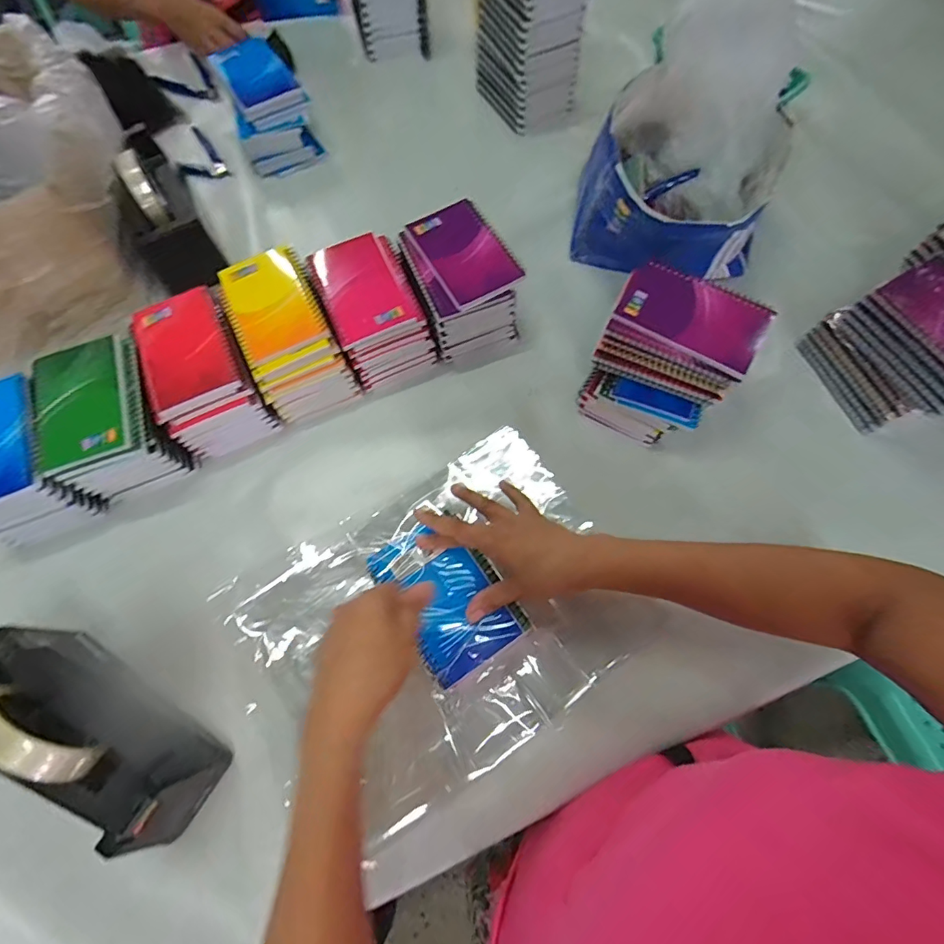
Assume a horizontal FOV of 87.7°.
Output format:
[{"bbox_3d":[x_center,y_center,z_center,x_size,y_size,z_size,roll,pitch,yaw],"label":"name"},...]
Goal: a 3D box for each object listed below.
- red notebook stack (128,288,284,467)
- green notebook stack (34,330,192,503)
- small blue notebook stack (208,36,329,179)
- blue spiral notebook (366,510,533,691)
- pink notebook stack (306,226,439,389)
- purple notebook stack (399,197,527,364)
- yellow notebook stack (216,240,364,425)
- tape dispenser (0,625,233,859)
[{"bbox_3d":[-0.281,-0.104,0.519,0.091,0.087,0.146,-23,71,-9],"label":"red notebook stack"},{"bbox_3d":[-0.362,-0.056,0.496,0.100,0.086,0.145,-26,71,-9],"label":"green notebook stack"},{"bbox_3d":[-0.282,-0.493,0.666,0.101,0.081,0.153,-29,71,-10],"label":"small blue notebook stack"},{"bbox_3d":[-0.022,0.106,0.431,0.089,0.007,0.129,-33,72,-12],"label":"blue spiral notebook"},{"bbox_3d":[-0.110,-0.178,0.545,0.094,0.084,0.138,-23,70,-8],"label":"pink notebook stack"},{"bbox_3d":[-0.014,-0.208,0.546,0.105,0.094,0.139,-24,71,-9],"label":"purple notebook stack"},{"bbox_3d":[-0.198,-0.145,0.536,0.089,0.086,0.154,-26,71,-9],"label":"yellow notebook stack"},{"bbox_3d":[-0.297,0.206,0.382,0.188,0.116,0.078,29,72,11],"label":"tape dispenser"}]

